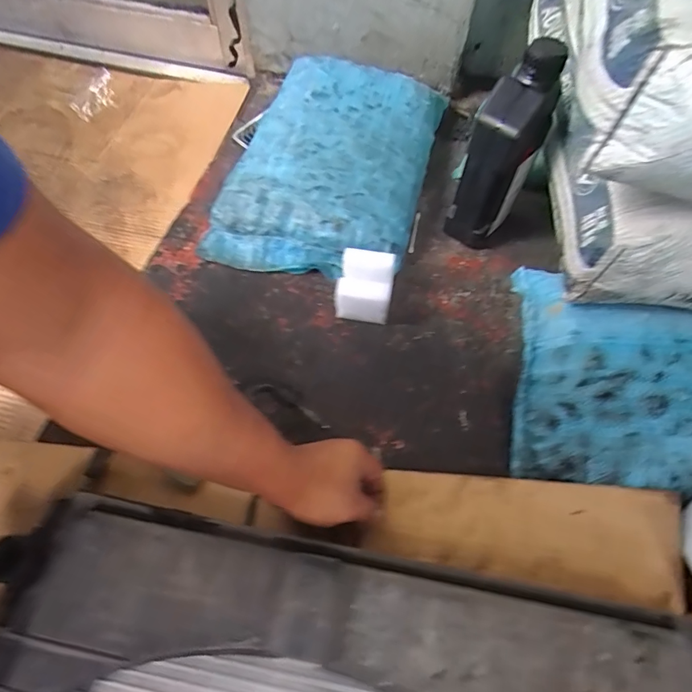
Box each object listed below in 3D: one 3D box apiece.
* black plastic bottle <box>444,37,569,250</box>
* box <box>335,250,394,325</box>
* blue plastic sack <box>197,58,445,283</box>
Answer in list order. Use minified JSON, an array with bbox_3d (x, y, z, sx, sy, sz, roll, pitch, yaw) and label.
[{"bbox_3d":[0.192,-0.232,0.563,0.075,0.240,0.090,26,63,13],"label":"black plastic bottle"},{"bbox_3d":[0.023,-0.073,0.567,0.065,0.069,0.071,9,60,4],"label":"box"},{"bbox_3d":[-0.024,-0.278,0.670,0.274,0.096,0.387,14,61,7],"label":"blue plastic sack"}]

